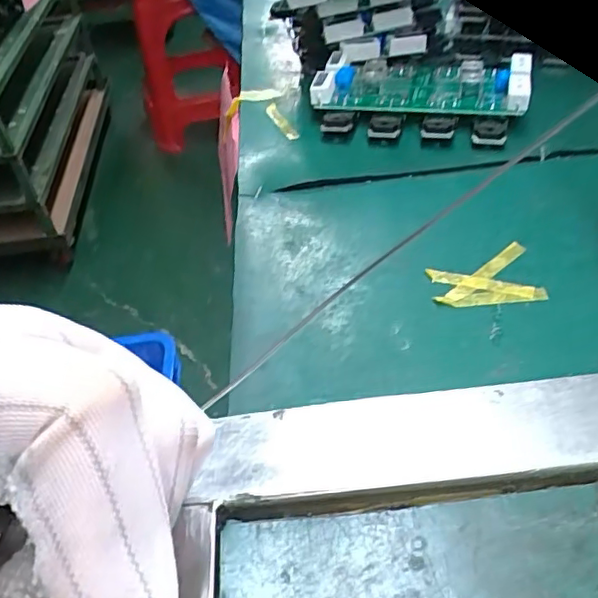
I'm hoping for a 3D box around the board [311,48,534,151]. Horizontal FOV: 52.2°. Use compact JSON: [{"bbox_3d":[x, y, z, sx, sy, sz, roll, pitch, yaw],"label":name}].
[{"bbox_3d":[0.061,-0.106,0.315,0.105,0.022,0.067,4,44,15],"label":"board"}]

